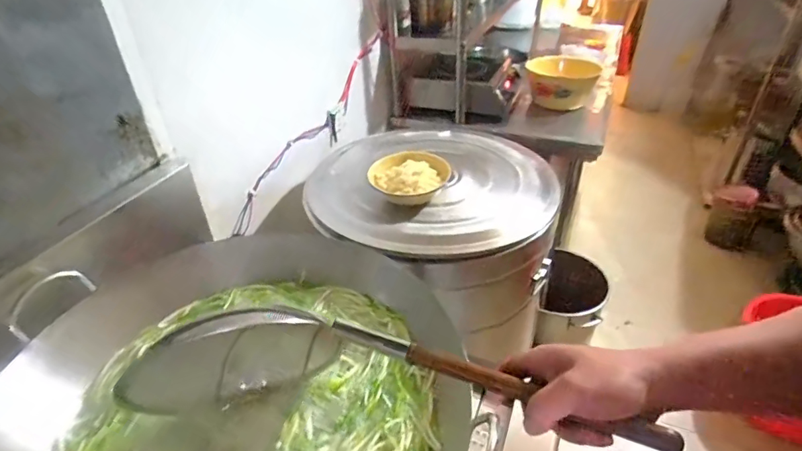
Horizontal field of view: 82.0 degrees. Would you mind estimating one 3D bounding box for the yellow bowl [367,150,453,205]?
[{"bbox_3d":[0.020,-0.109,1.076,0.185,0.072,0.166,2,35,5],"label":"yellow bowl"}]

